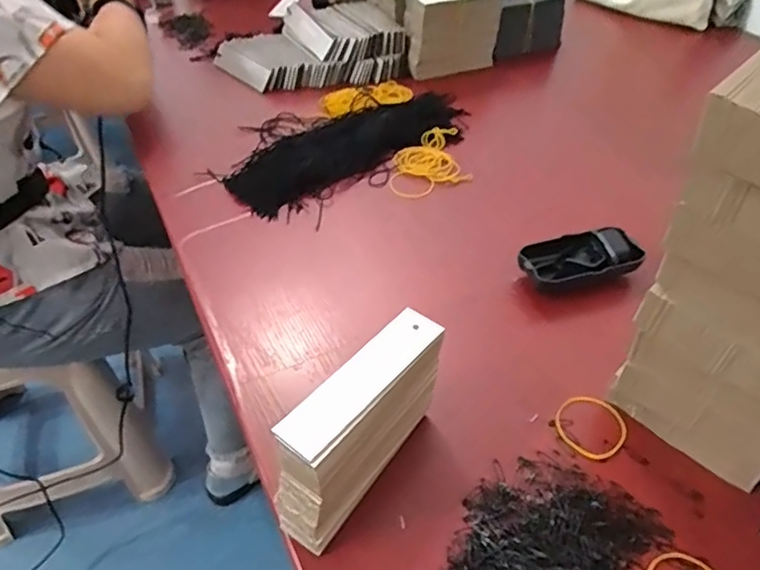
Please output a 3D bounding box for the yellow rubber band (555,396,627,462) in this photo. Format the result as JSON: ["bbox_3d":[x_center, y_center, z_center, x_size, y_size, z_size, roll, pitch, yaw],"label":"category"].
[{"bbox_3d":[0.157,0.104,0.432,0.054,0.006,0.048,-31,51,-31],"label":"yellow rubber band"}]

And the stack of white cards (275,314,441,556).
[{"bbox_3d":[-0.012,0.090,0.379,0.038,0.083,0.136,27,49,25],"label":"stack of white cards"}]

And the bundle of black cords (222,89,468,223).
[{"bbox_3d":[-0.029,-0.176,0.706,0.331,0.018,0.130,-31,52,-30],"label":"bundle of black cords"}]

